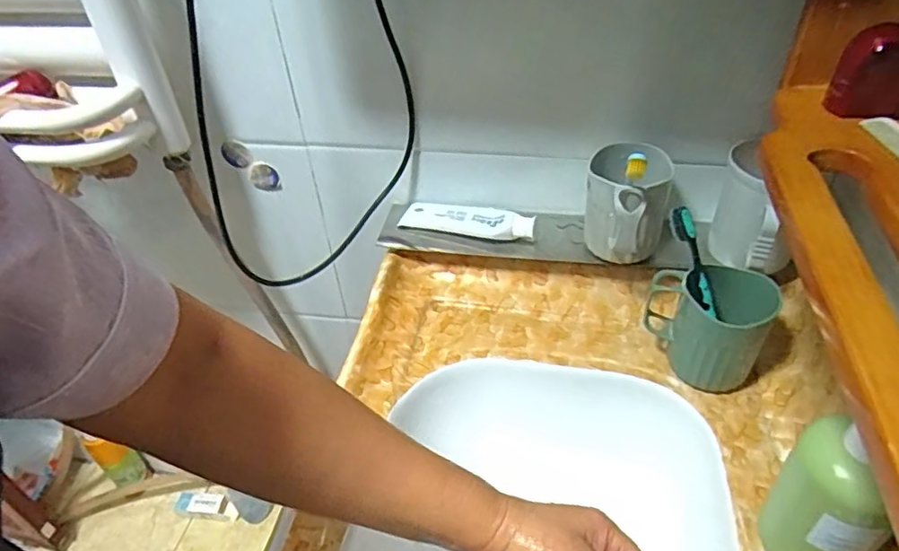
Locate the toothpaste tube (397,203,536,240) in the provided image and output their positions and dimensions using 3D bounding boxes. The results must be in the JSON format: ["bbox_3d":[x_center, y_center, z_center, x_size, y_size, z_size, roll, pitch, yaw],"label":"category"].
[{"bbox_3d":[0.019,-0.065,0.703,0.164,0.028,0.031,9,43,15],"label":"toothpaste tube"}]

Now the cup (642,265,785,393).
[{"bbox_3d":[0.261,0.046,0.576,0.083,0.117,0.113,-21,44,-18],"label":"cup"}]

